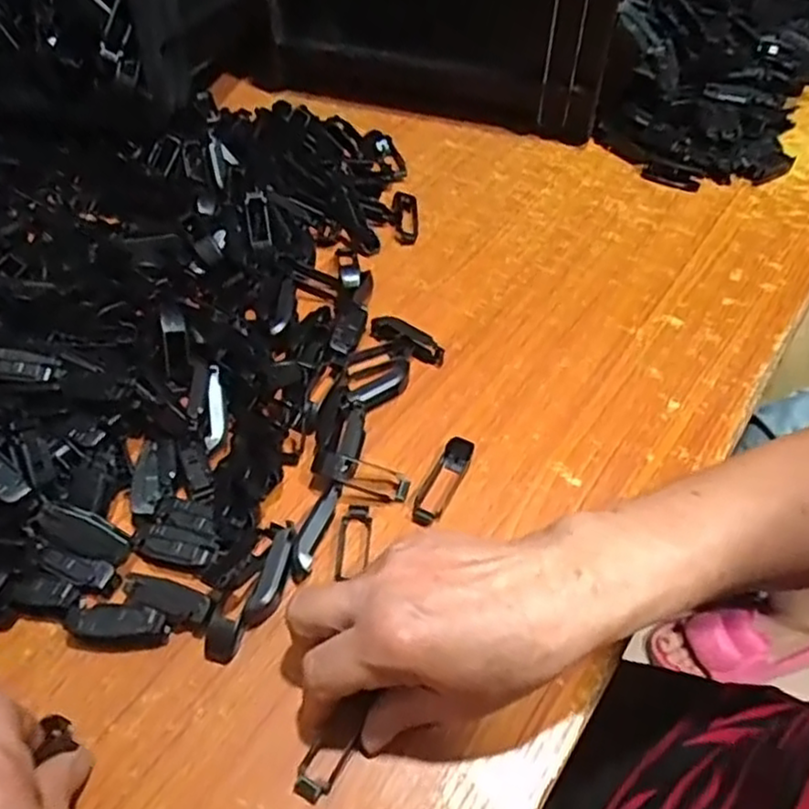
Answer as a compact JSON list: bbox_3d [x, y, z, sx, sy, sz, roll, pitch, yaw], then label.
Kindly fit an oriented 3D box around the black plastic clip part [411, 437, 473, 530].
[{"bbox_3d":[0.022,0.044,0.413,0.018,0.012,0.057,22,55,16],"label":"black plastic clip part"}]

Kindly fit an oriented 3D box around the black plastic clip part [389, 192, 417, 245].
[{"bbox_3d":[0.000,-0.149,0.565,0.021,0.010,0.050,1,52,0],"label":"black plastic clip part"}]

